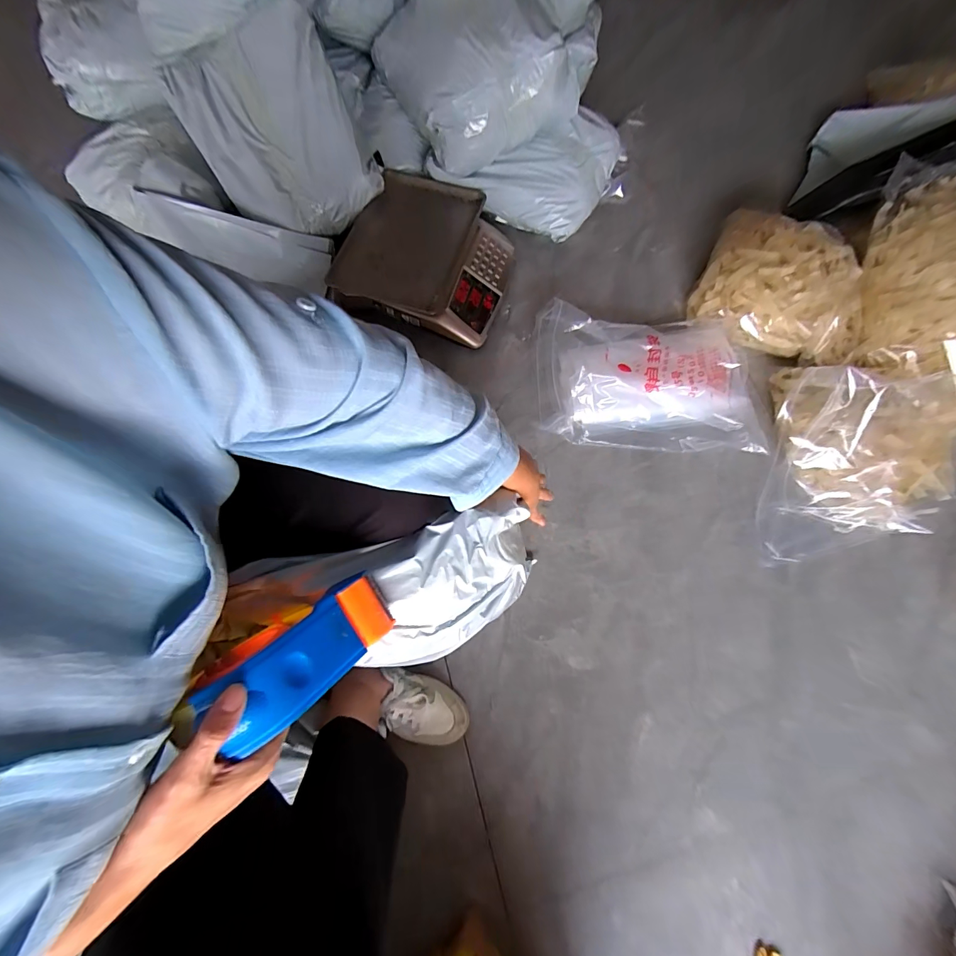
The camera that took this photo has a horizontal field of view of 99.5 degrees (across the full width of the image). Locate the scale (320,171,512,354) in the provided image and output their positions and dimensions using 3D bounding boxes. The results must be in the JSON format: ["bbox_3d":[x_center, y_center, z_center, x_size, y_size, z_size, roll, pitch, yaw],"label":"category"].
[{"bbox_3d":[-0.108,-0.471,0.894,0.343,0.124,0.313,21,73,5],"label":"scale"}]

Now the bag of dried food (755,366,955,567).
[{"bbox_3d":[0.716,-0.021,0.743,0.289,0.148,0.383,15,73,3],"label":"bag of dried food"}]

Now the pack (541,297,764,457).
[{"bbox_3d":[0.343,-0.207,0.839,0.430,0.087,0.289,4,73,0],"label":"pack"}]

